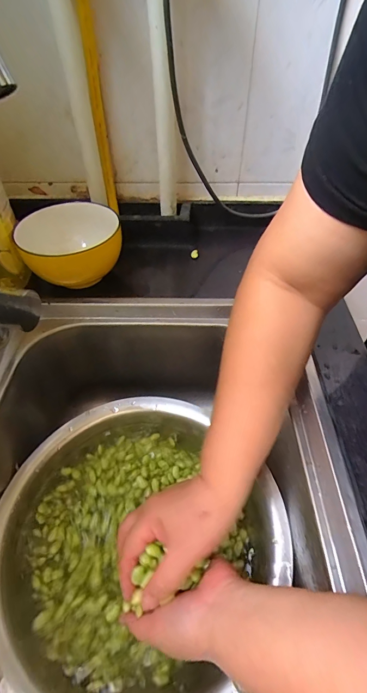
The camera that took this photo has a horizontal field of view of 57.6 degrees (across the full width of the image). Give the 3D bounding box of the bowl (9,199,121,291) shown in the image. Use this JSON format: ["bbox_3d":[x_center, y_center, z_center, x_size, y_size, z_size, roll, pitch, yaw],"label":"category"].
[{"bbox_3d":[-0.149,-0.132,0.455,0.127,0.075,0.124,0,49,0],"label":"bowl"}]

